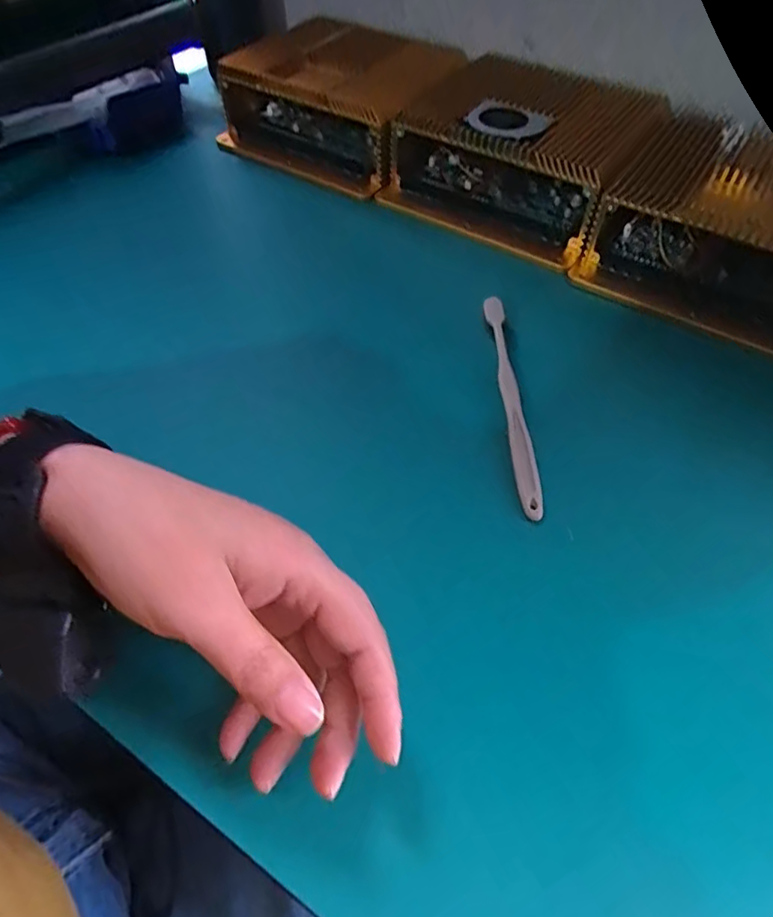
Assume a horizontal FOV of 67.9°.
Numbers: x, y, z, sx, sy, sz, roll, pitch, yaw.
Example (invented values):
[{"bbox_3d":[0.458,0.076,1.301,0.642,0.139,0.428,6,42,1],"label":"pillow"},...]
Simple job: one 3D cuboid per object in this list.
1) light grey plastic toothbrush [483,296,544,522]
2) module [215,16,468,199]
[{"bbox_3d":[0.077,-0.039,0.358,0.014,0.015,0.166,-2,54,-1],"label":"light grey plastic toothbrush"},{"bbox_3d":[-0.036,-0.337,0.536,0.180,0.081,0.169,26,58,18],"label":"module"}]

